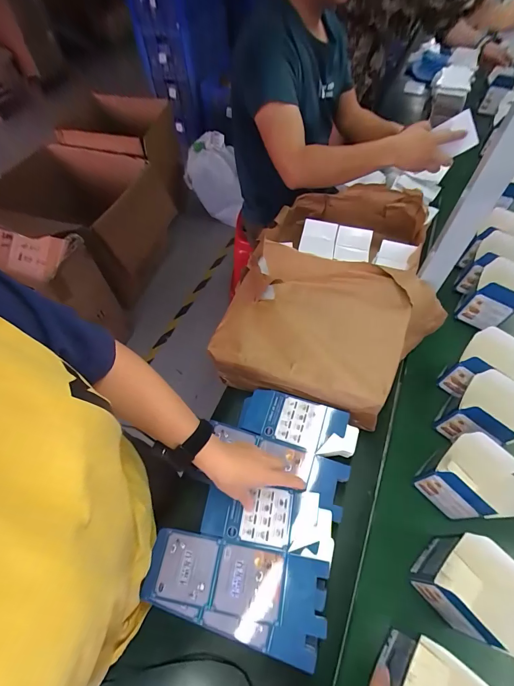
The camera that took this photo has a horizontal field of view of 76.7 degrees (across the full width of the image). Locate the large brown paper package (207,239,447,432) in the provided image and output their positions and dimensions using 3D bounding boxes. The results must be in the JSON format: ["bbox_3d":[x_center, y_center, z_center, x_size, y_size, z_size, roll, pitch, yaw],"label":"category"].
[{"bbox_3d":[0.135,-0.022,0.624,0.400,0.154,0.278,17,54,9],"label":"large brown paper package"}]

